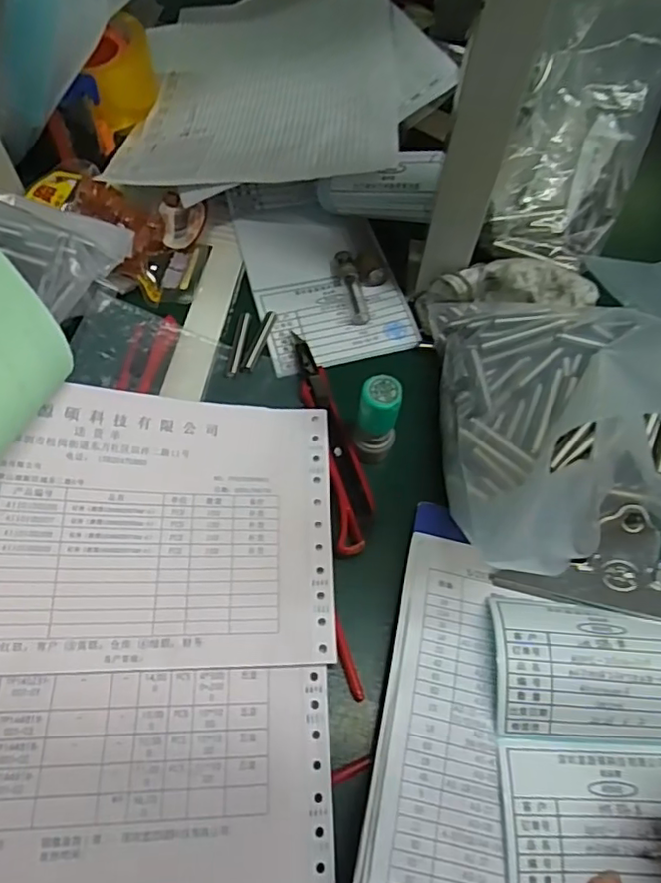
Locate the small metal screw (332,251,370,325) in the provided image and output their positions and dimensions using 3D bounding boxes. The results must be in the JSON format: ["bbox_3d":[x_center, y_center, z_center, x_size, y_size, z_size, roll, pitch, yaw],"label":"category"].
[{"bbox_3d":[0.016,-0.106,0.400,0.015,0.012,0.057,-12,62,-8],"label":"small metal screw"}]

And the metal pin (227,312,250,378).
[{"bbox_3d":[-0.059,-0.064,0.380,0.007,0.005,0.048,7,61,2],"label":"metal pin"}]

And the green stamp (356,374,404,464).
[{"bbox_3d":[0.026,-0.010,0.319,0.021,0.053,0.025,7,61,2],"label":"green stamp"}]

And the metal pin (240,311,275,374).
[{"bbox_3d":[-0.047,-0.066,0.382,0.007,0.005,0.049,16,61,7],"label":"metal pin"}]

